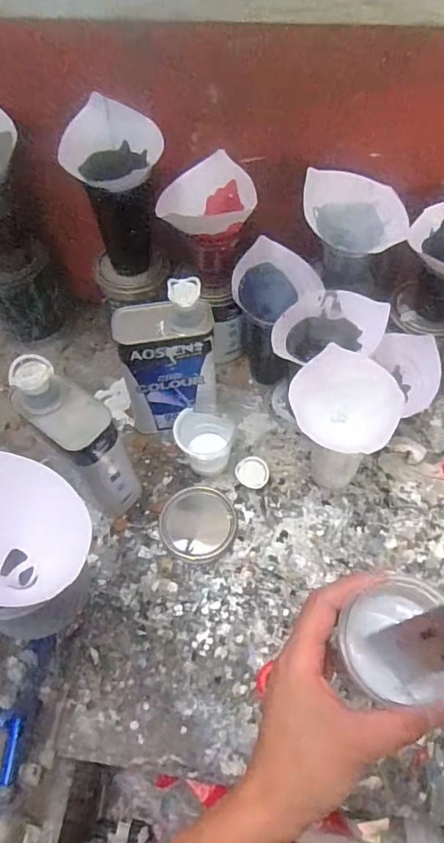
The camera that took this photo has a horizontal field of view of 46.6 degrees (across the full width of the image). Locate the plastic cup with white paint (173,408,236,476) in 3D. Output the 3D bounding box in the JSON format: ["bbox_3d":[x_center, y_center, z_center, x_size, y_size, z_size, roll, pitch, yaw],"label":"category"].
[{"bbox_3d":[-0.022,0.028,0.668,0.071,0.081,0.060,7,59,5],"label":"plastic cup with white paint"}]

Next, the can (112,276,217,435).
[{"bbox_3d":[-0.065,-0.068,0.645,0.111,0.219,0.062,-6,59,-3],"label":"can"}]

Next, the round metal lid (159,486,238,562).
[{"bbox_3d":[-0.031,0.126,0.641,0.093,0.015,0.090,0,63,0],"label":"round metal lid"}]

